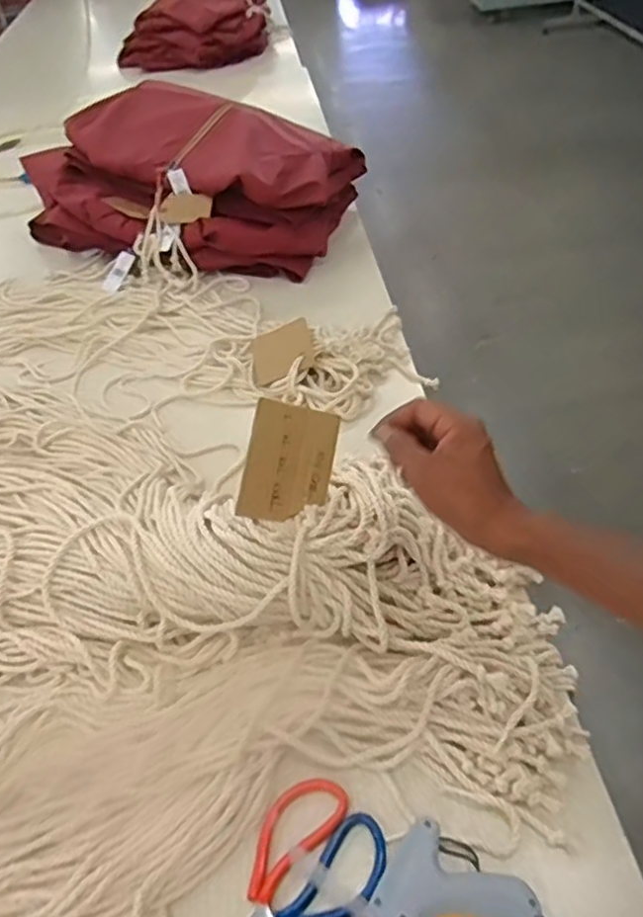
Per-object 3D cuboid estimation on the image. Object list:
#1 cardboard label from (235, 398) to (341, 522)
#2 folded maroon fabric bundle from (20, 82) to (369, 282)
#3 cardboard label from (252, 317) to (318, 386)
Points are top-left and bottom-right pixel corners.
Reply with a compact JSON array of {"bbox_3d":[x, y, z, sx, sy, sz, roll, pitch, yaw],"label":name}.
[{"bbox_3d":[-0.030,0.006,0.611,0.085,0.109,0.006,12,-1,-23],"label":"cardboard label"},{"bbox_3d":[-0.242,-0.536,1.222,0.576,0.204,0.357,14,50,20],"label":"folded maroon fabric bundle"},{"bbox_3d":[-0.055,-0.153,0.912,0.091,0.009,0.084,-20,66,16],"label":"cardboard label"}]

